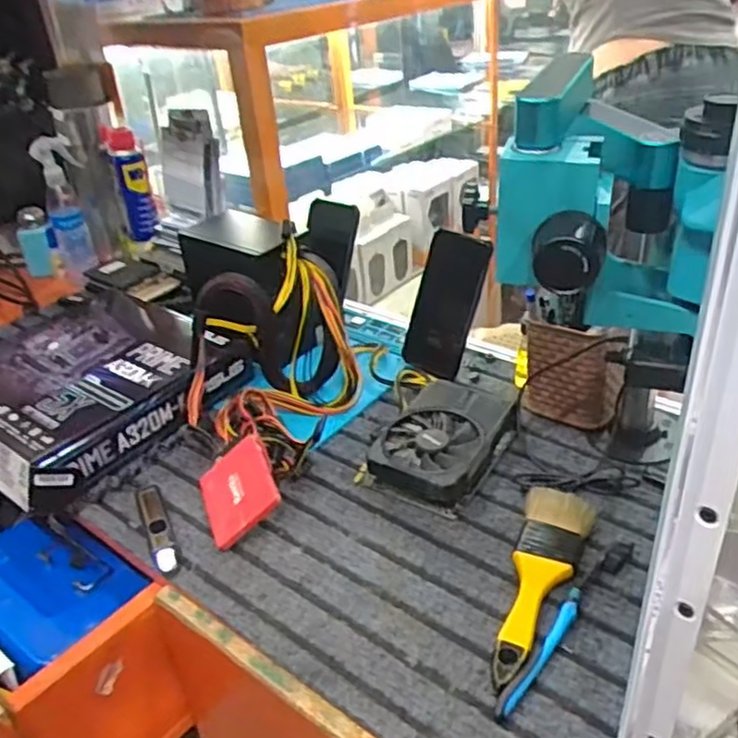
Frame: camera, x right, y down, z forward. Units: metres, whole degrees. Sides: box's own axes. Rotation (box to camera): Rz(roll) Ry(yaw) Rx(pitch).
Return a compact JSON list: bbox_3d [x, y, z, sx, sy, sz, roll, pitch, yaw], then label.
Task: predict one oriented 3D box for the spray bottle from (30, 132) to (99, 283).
[{"bbox_3d":[-0.455,-0.237,1.085,0.067,0.218,0.067,-18,34,-19],"label":"spray bottle"}]

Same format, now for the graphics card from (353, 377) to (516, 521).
[{"bbox_3d":[0.069,0.069,0.699,0.114,0.041,0.155,16,38,30],"label":"graphics card"}]

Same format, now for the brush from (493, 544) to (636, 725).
[{"bbox_3d":[0.147,0.186,0.532,0.017,0.008,0.189,23,42,37],"label":"brush"}]

